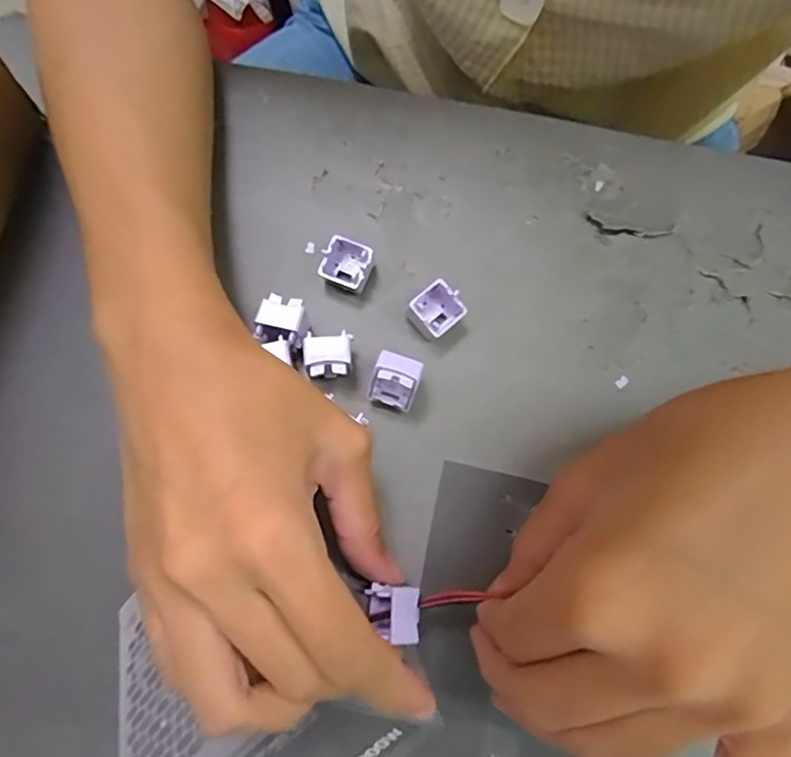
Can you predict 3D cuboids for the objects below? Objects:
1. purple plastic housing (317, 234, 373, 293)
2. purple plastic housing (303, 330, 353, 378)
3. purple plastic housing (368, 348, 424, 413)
[{"bbox_3d":[-0.021,-0.050,0.258,0.023,0.018,0.020,26,75,6],"label":"purple plastic housing"},{"bbox_3d":[-0.028,-0.008,0.243,0.019,0.020,0.019,-3,73,-2],"label":"purple plastic housing"},{"bbox_3d":[0.000,0.002,0.241,0.018,0.023,0.021,18,74,4],"label":"purple plastic housing"}]

